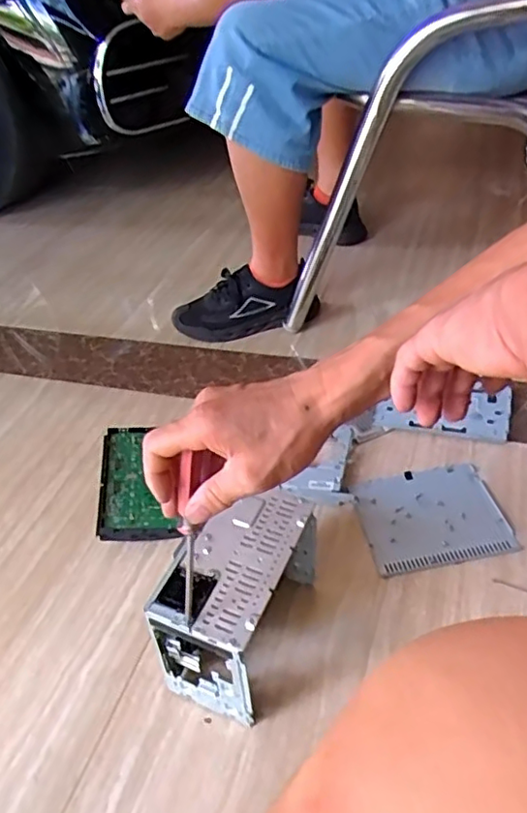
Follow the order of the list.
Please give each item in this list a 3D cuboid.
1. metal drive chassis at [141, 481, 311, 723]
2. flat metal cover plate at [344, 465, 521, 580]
[{"bbox_3d":[-0.021,0.207,0.637,0.112,0.162,0.181,14,44,22],"label":"metal drive chassis"},{"bbox_3d":[0.221,0.143,0.807,0.182,0.006,0.154,-10,41,-6],"label":"flat metal cover plate"}]

